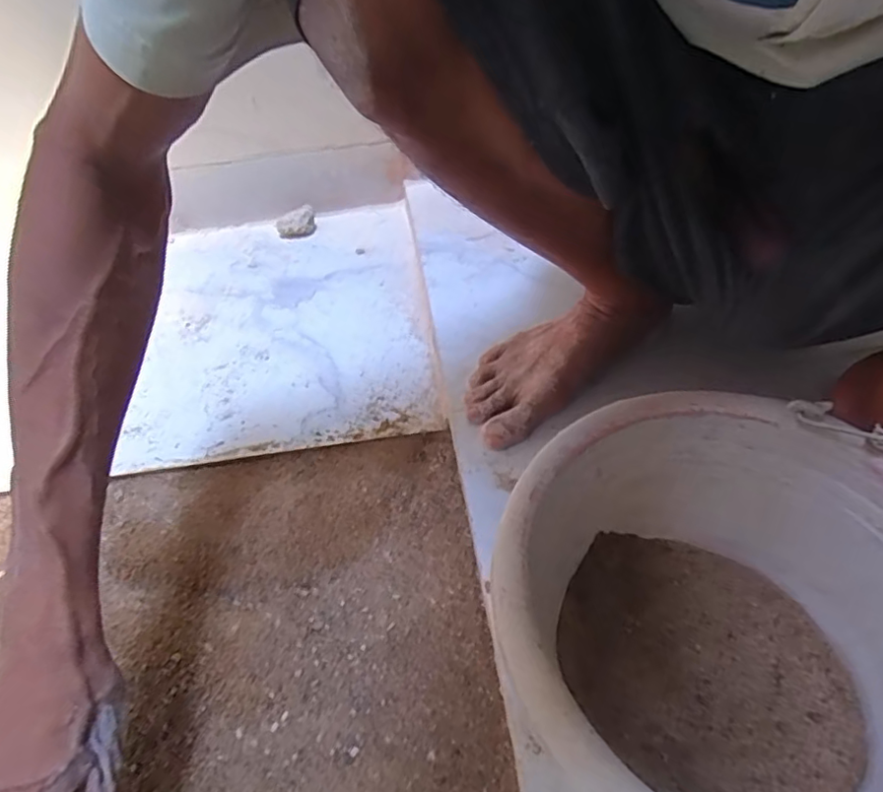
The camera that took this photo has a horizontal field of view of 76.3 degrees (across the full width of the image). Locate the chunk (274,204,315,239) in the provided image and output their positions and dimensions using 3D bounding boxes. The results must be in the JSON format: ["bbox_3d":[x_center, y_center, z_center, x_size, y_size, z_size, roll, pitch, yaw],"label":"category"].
[{"bbox_3d":[-0.217,-0.255,0.842,0.058,0.038,0.033,-15,49,-7],"label":"chunk"}]

